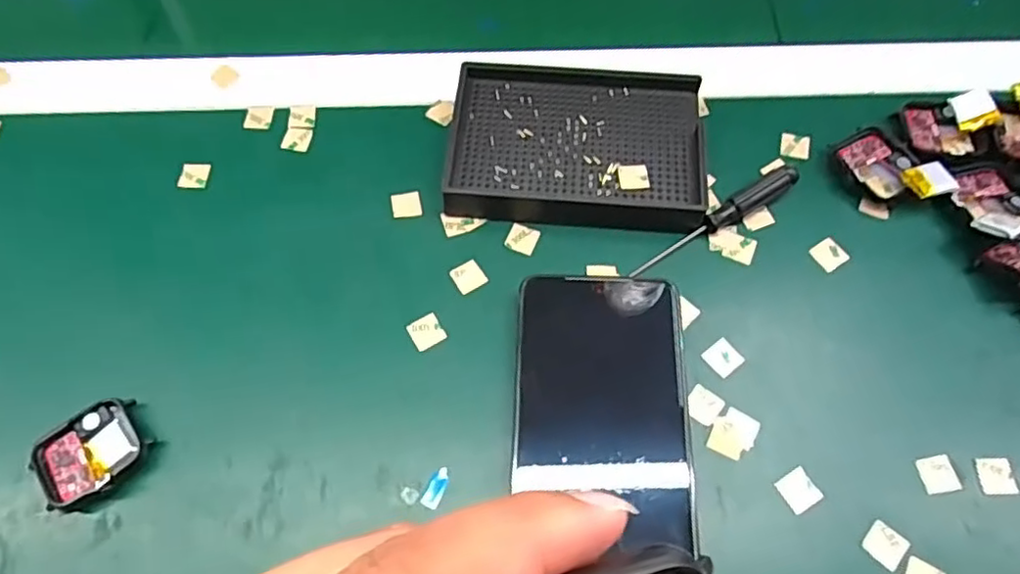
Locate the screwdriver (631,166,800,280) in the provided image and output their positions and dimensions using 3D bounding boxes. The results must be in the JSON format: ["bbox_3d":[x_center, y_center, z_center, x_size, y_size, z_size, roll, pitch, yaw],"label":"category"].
[{"bbox_3d":[0.108,-0.036,0.335,0.105,0.013,0.013,-31,67,-13],"label":"screwdriver"}]

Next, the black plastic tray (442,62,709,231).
[{"bbox_3d":[0.038,-0.083,0.355,0.133,0.023,0.099,5,64,4],"label":"black plastic tray"}]

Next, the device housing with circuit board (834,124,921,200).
[{"bbox_3d":[0.200,-0.067,0.351,0.038,0.008,0.041,-29,66,-12],"label":"device housing with circuit board"}]

